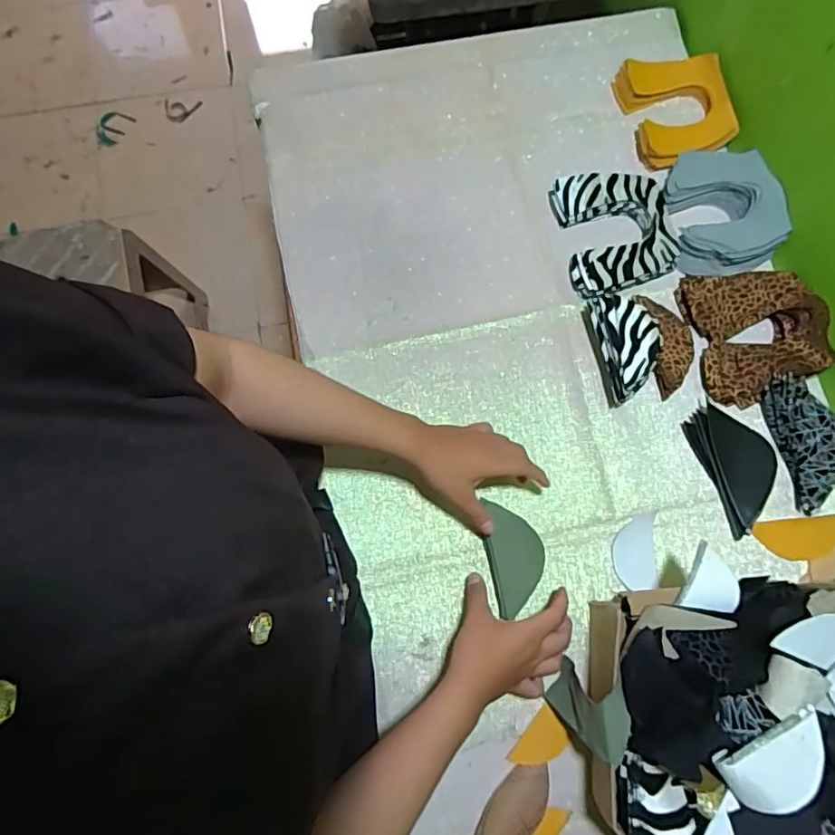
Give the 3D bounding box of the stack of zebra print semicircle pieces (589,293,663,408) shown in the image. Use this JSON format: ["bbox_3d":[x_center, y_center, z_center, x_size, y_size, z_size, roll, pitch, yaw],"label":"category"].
[{"bbox_3d":[0.238,-0.082,0.624,0.062,0.060,0.122,-13,76,-4],"label":"stack of zebra print semicircle pieces"}]

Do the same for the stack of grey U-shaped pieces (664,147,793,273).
[{"bbox_3d":[0.376,-0.260,0.670,0.121,0.033,0.162,-9,76,-3],"label":"stack of grey U-shaped pieces"}]

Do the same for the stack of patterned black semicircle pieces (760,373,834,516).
[{"bbox_3d":[0.441,0.021,0.607,0.080,0.020,0.142,-17,76,-5],"label":"stack of patterned black semicircle pieces"}]

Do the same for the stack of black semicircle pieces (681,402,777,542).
[{"bbox_3d":[0.357,0.052,0.609,0.073,0.016,0.137,-21,75,-4],"label":"stack of black semicircle pieces"}]

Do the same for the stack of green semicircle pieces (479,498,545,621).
[{"bbox_3d":[0.102,0.142,0.574,0.059,0.018,0.112,-11,75,-1],"label":"stack of green semicircle pieces"}]

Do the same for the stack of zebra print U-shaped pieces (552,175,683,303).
[{"bbox_3d":[0.249,-0.230,0.675,0.136,0.026,0.156,-9,76,-3],"label":"stack of zebra print U-shaped pieces"}]

